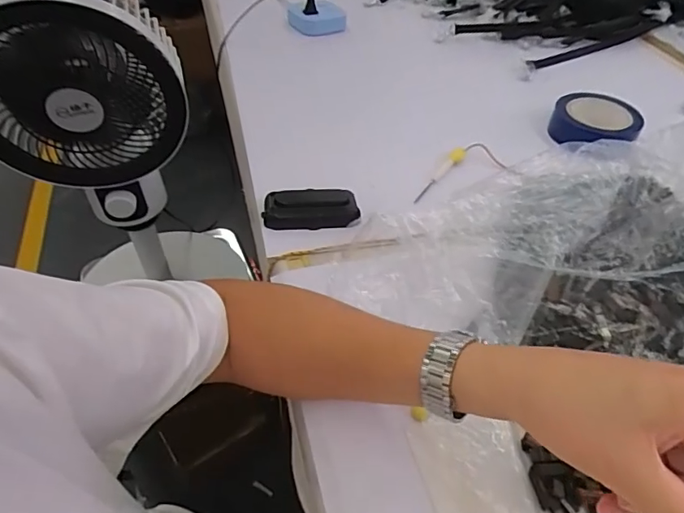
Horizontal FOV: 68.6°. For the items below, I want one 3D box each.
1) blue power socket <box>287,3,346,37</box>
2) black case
[{"bbox_3d":[-0.049,-0.463,0.969,0.116,0.045,0.055,5,46,4],"label":"blue power socket"},{"bbox_3d":[-0.036,-0.056,0.572,0.105,0.025,0.048,-3,48,-1],"label":"black case"}]

